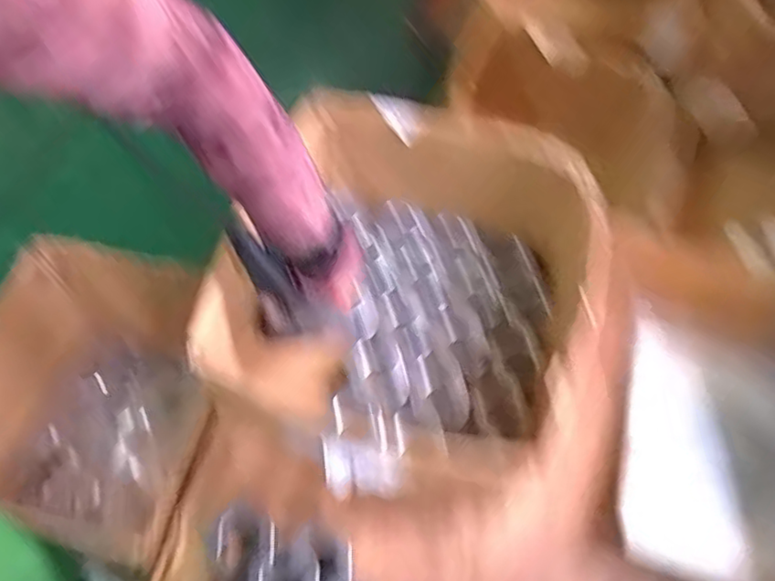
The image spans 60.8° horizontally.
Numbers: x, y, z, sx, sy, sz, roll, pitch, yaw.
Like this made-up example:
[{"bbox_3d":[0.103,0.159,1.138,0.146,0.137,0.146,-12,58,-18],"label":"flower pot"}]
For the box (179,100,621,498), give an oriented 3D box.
[{"bbox_3d":[0.020,0.003,0.673,0.331,0.178,0.340,18,59,9],"label":"box"}]

